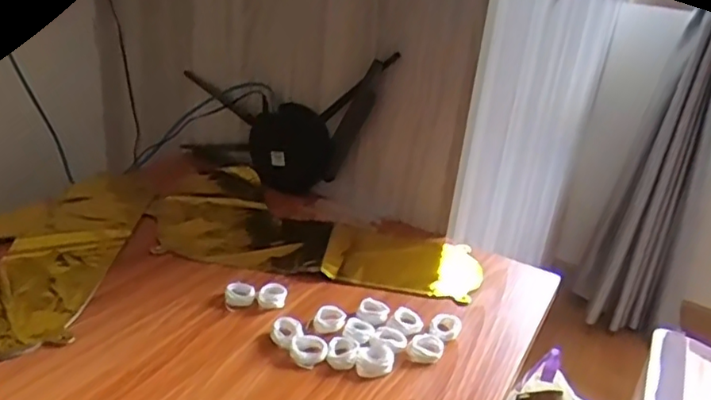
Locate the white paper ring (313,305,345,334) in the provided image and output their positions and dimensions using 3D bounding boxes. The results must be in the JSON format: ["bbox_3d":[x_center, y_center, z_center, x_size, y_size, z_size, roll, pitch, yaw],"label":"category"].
[{"bbox_3d":[-0.024,0.108,0.546,0.027,0.012,0.026,7,23,-3],"label":"white paper ring"}]

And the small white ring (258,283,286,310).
[{"bbox_3d":[-0.079,0.090,0.570,0.026,0.012,0.025,5,24,-6],"label":"small white ring"}]

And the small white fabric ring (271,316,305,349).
[{"bbox_3d":[-0.061,0.114,0.523,0.024,0.013,0.032,-16,33,-43],"label":"small white fabric ring"}]

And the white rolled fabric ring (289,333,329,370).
[{"bbox_3d":[-0.040,0.125,0.505,0.029,0.010,0.031,7,23,-3],"label":"white rolled fabric ring"}]

